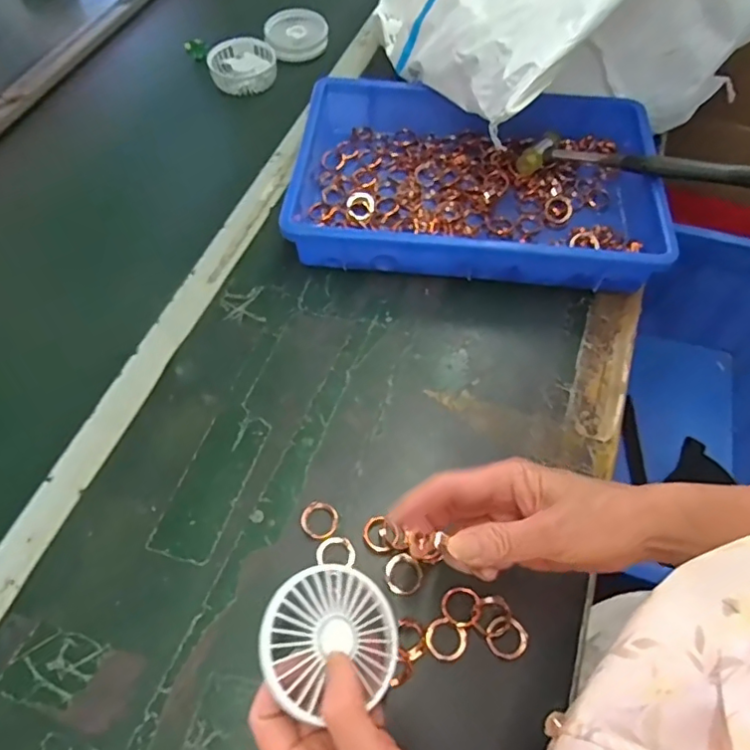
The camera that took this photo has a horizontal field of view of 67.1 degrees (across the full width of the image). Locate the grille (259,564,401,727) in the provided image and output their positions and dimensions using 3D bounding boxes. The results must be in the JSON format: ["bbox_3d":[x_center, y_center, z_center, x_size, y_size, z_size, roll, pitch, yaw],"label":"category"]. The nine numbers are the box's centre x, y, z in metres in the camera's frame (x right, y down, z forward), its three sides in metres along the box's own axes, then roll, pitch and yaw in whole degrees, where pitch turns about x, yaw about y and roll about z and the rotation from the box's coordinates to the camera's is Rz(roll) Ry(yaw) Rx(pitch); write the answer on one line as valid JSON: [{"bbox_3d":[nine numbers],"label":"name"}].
[{"bbox_3d":[-0.026,0.160,0.347,0.088,0.013,0.079,2,65,-33],"label":"grille"}]

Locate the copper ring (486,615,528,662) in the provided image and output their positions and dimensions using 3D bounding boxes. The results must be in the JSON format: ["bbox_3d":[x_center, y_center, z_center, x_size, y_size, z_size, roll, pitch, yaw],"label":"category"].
[{"bbox_3d":[0.094,0.187,0.401,0.028,0.004,0.028,0,58,0],"label":"copper ring"}]

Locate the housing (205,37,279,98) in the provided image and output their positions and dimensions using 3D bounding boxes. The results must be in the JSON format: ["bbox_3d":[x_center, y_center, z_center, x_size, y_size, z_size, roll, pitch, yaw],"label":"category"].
[{"bbox_3d":[-0.181,-0.423,0.779,0.089,0.037,0.085,-13,59,-8],"label":"housing"}]

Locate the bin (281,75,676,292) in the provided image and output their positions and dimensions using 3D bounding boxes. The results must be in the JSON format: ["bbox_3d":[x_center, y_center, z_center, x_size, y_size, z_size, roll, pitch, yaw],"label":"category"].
[{"bbox_3d":[0.107,-0.205,0.610,0.365,0.075,0.255,6,58,4],"label":"bin"}]

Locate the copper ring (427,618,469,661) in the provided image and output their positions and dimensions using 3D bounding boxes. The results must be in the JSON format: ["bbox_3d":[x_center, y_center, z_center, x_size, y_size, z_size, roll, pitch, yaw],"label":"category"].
[{"bbox_3d":[0.051,0.187,0.402,0.028,0.004,0.028,0,58,0],"label":"copper ring"}]

